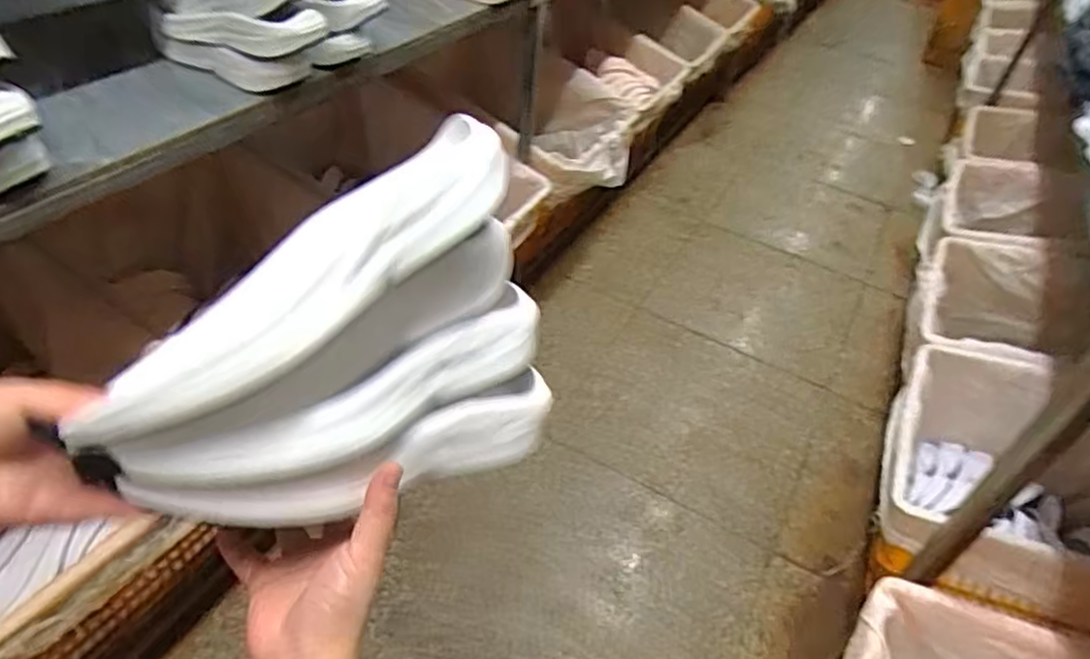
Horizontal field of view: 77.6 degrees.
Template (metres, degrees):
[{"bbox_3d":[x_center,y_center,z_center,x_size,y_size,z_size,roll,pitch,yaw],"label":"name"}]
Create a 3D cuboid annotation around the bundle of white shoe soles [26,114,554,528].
[{"bbox_3d":[-0.121,0.014,0.416,0.275,0.185,0.125,-26,52,-31],"label":"bundle of white shoe soles"}]

